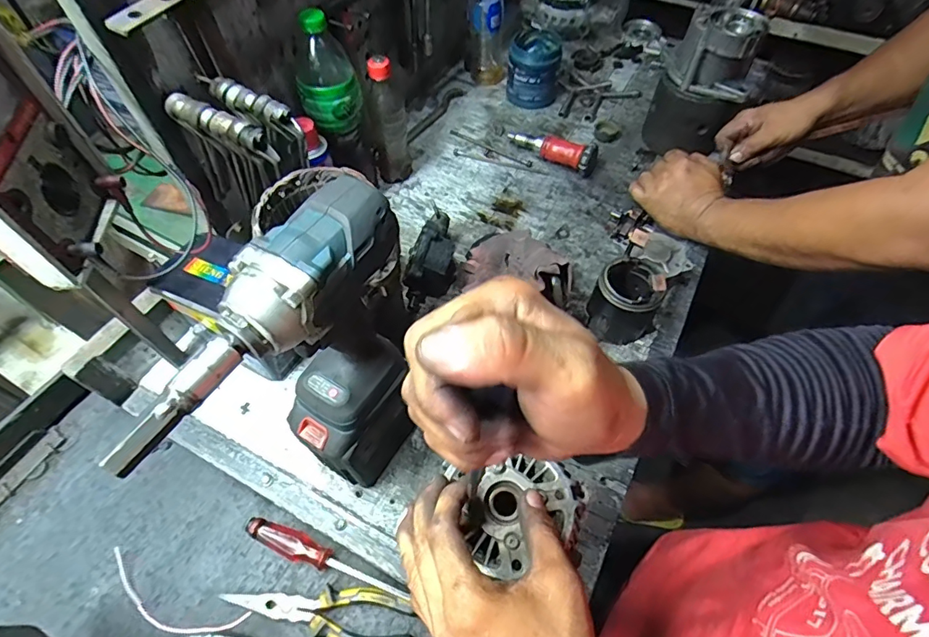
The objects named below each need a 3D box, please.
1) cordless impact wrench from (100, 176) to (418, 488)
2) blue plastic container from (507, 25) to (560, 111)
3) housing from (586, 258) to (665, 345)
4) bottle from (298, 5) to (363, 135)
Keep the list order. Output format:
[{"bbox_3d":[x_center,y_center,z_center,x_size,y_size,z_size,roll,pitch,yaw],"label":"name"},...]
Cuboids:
[{"bbox_3d":[-0.116,0.057,0.375,0.070,0.264,0.197,30,61,18],"label":"cordless impact wrench"},{"bbox_3d":[0.127,-0.454,0.878,0.094,0.097,0.102,7,57,4],"label":"blue plastic container"},{"bbox_3d":[0.202,-0.019,0.604,0.072,0.089,0.072,0,56,0],"label":"housing"},{"bbox_3d":[-0.173,-0.306,0.602,0.074,0.140,0.064,-14,58,-9],"label":"bottle"}]

